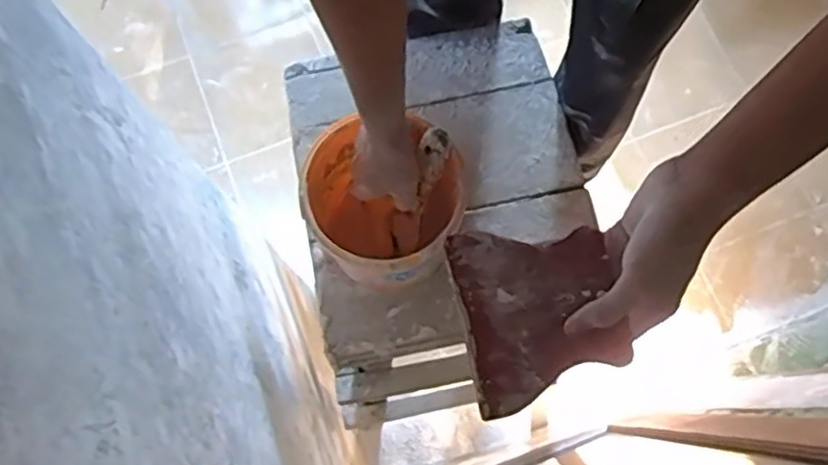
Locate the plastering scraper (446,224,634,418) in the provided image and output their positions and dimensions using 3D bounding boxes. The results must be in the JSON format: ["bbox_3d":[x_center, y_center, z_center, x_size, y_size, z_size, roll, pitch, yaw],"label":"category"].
[{"bbox_3d":[0.082,0.051,0.442,0.101,0.010,0.115,-11,75,-2],"label":"plastering scraper"}]

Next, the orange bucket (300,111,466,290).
[{"bbox_3d":[-0.036,-0.015,0.748,0.161,0.166,0.139,20,76,6],"label":"orange bucket"}]

